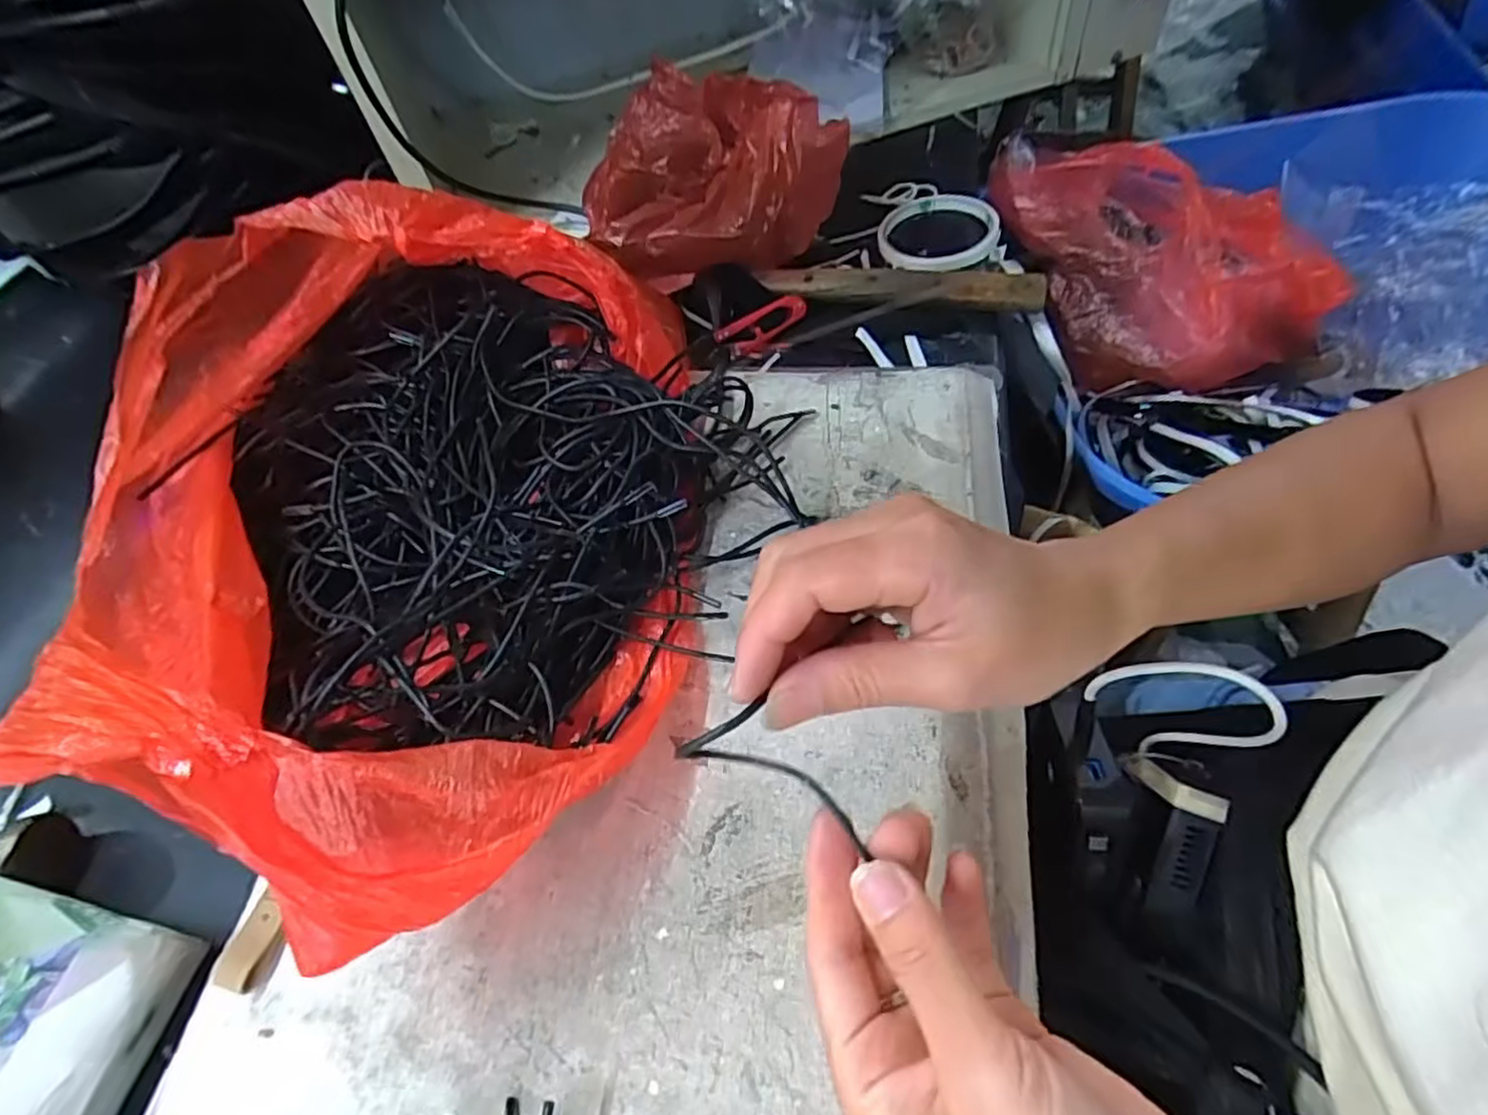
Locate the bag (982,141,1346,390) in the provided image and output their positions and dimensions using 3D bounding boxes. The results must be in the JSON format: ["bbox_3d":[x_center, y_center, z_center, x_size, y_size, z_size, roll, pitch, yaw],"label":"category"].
[{"bbox_3d":[0.389,-0.280,0.645,0.249,0.137,0.230,-18,55,-4],"label":"bag"}]

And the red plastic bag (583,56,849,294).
[{"bbox_3d":[-0.029,-0.285,0.516,0.186,0.094,0.197,-11,54,1],"label":"red plastic bag"}]

